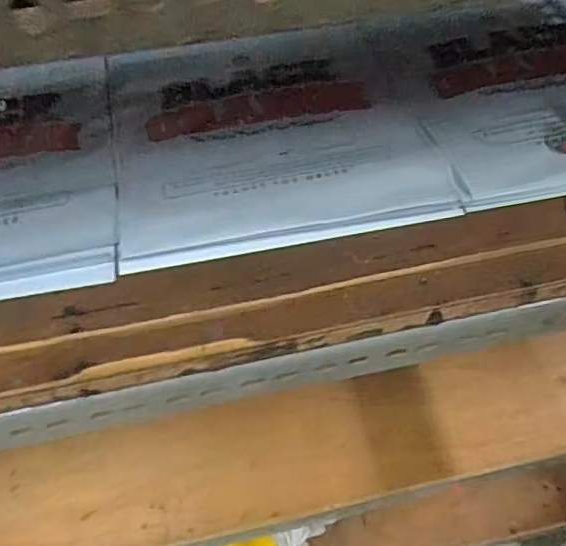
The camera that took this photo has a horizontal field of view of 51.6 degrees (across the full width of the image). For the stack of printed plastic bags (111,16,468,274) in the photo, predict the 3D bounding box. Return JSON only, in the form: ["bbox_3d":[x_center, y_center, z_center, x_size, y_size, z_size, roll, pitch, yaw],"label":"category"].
[{"bbox_3d":[-0.015,-0.132,0.505,0.257,0.012,0.287,-11,51,-6],"label":"stack of printed plastic bags"}]

